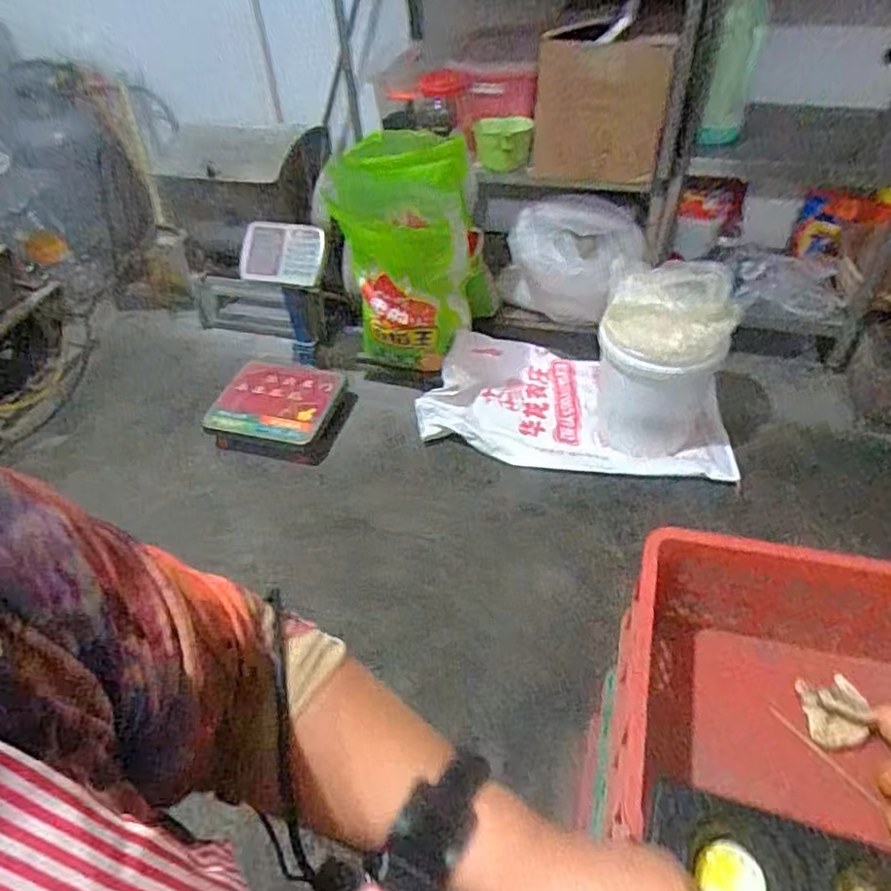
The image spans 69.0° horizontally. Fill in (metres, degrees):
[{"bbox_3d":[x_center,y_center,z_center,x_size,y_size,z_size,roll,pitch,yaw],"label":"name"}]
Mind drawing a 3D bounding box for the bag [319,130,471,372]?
[{"bbox_3d":[-0.113,-0.461,1.726,0.371,0.567,0.219,-1,46,4],"label":"bag"}]

